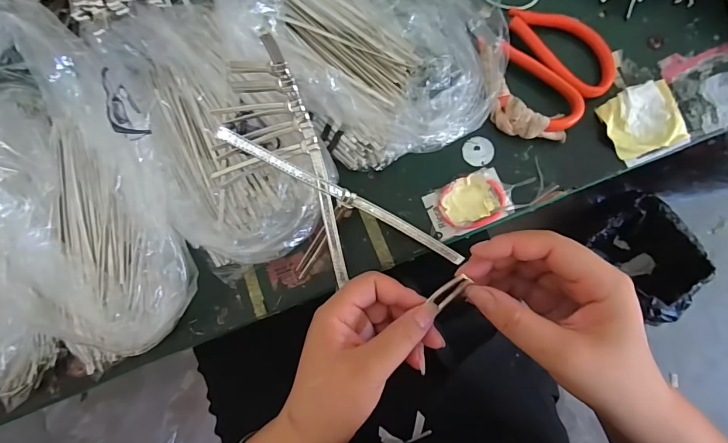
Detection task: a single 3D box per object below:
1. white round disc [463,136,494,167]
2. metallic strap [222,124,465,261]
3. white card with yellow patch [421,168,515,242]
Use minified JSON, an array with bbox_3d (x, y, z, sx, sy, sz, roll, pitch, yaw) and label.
[{"bbox_3d":[0.093,-0.057,0.317,0.024,0.004,0.024,-1,85,5],"label":"white round disc"},{"bbox_3d":[-0.009,-0.016,0.287,0.198,0.014,0.011,27,90,-16],"label":"metallic strap"},{"bbox_3d":[0.083,-0.014,0.313,0.064,0.008,0.042,-22,83,3],"label":"white card with yellow patch"}]

